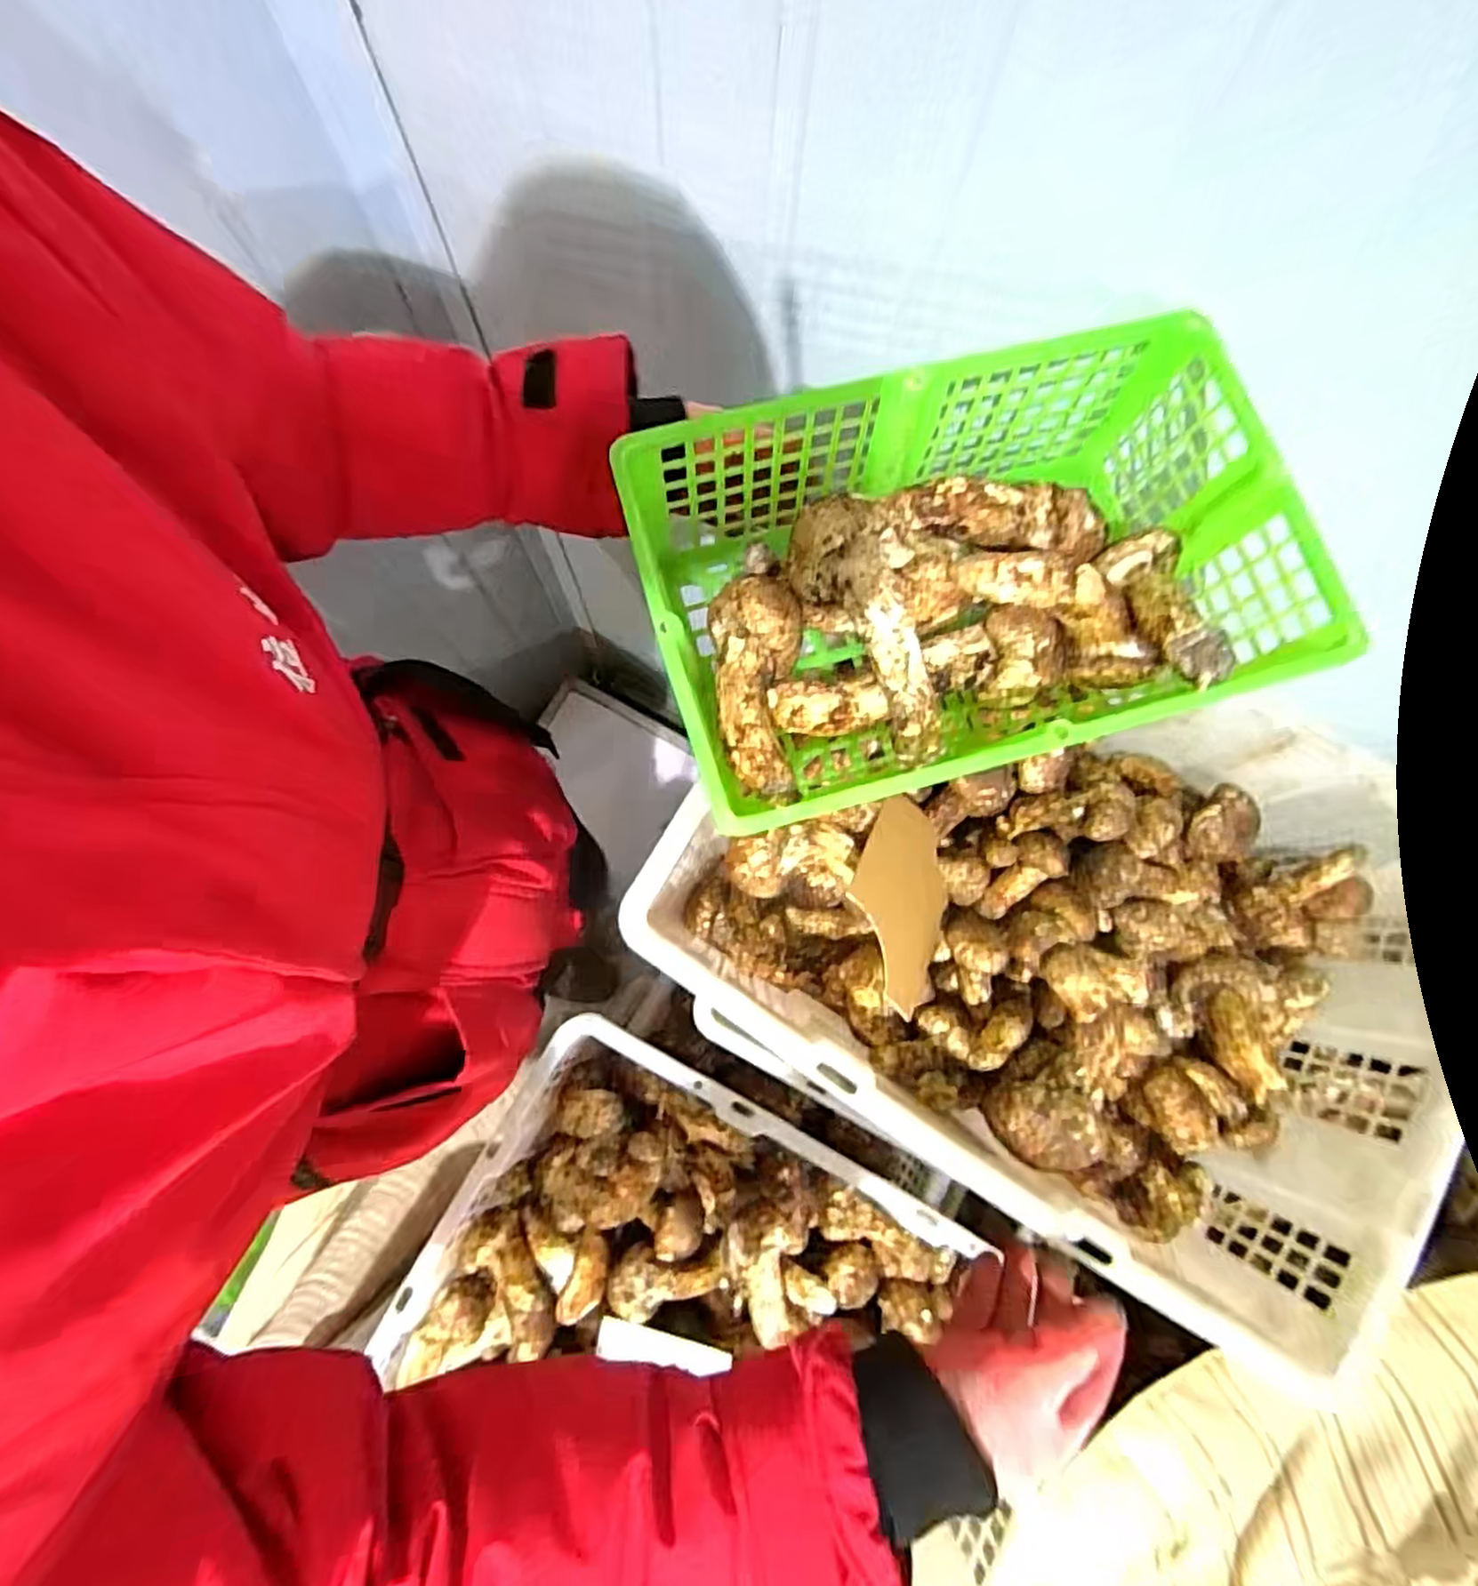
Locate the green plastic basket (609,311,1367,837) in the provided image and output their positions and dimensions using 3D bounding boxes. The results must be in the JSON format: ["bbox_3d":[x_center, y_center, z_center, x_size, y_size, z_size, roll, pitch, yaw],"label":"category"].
[{"bbox_3d":[0.123,-0.119,0.398,0.338,0.104,0.208,-13,78,-4],"label":"green plastic basket"}]

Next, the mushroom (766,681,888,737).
[{"bbox_3d":[0.052,-0.049,0.406,0.068,0.022,0.026,1,78,-1],"label":"mushroom"}]

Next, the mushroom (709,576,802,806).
[{"bbox_3d":[0.009,-0.054,0.380,0.048,0.054,0.129,1,78,-1],"label":"mushroom"}]

